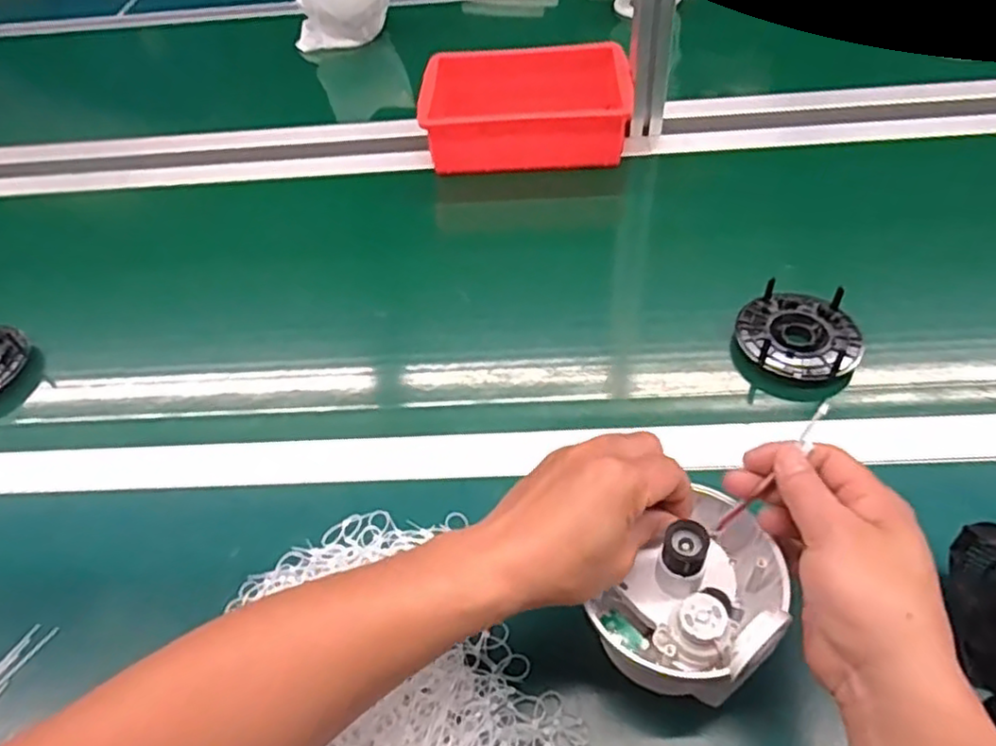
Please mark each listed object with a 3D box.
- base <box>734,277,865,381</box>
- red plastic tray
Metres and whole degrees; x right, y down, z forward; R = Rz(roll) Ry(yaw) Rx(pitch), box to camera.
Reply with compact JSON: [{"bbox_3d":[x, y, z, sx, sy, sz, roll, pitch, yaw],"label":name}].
[{"bbox_3d":[0.259,-0.039,0.589,0.096,0.026,0.091,-3,50,3],"label":"base"},{"bbox_3d":[0.034,-0.321,0.825,0.238,0.071,0.168,-2,50,4],"label":"red plastic tray"}]

